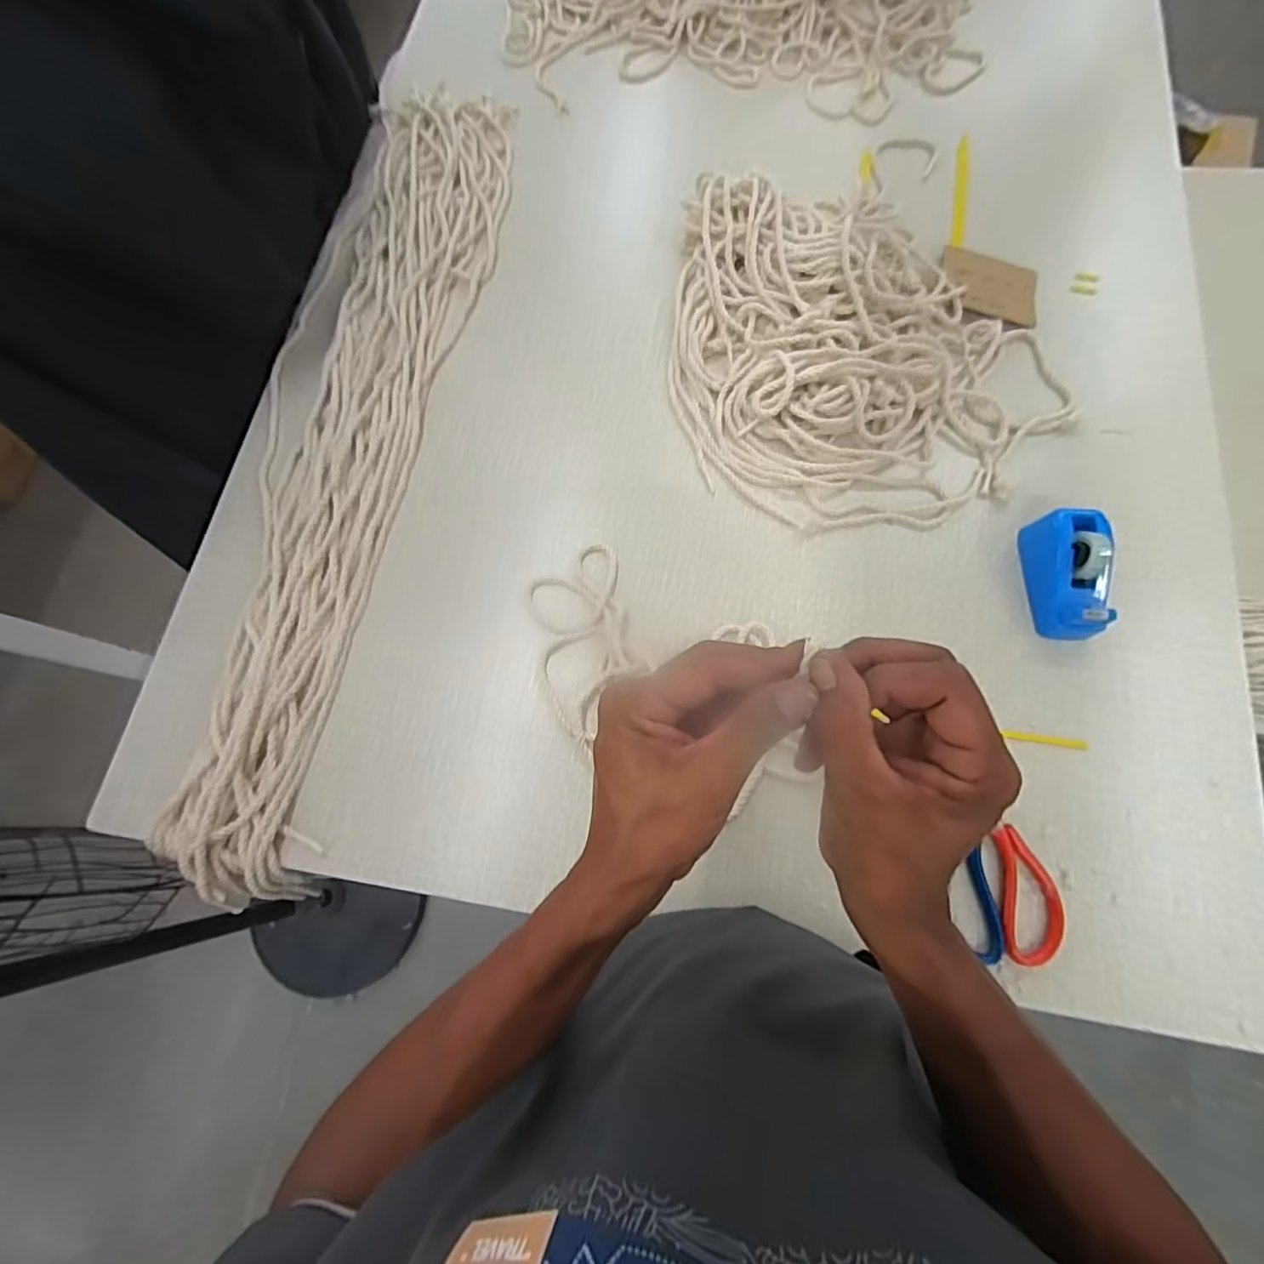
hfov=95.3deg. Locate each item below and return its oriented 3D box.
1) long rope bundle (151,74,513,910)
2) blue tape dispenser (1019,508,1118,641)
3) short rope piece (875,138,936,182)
[{"bbox_3d":[-0.283,-0.222,0.592,0.189,0.034,0.925,7,75,1],"label":"long rope bundle"},{"bbox_3d":[0.417,-0.055,0.546,0.064,0.053,0.121,-3,73,5],"label":"blue tape dispenser"},{"bbox_3d":[0.345,-0.598,0.720,0.072,0.017,0.047,28,77,6],"label":"short rope piece"}]

